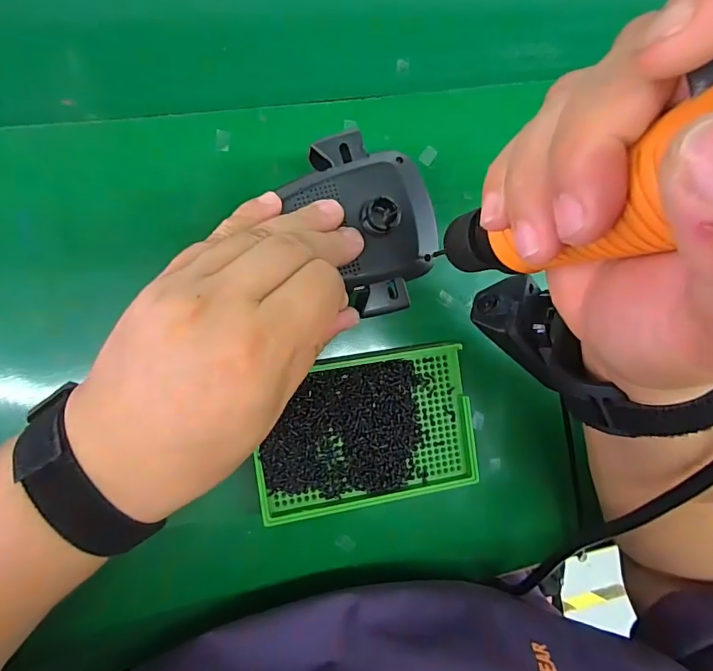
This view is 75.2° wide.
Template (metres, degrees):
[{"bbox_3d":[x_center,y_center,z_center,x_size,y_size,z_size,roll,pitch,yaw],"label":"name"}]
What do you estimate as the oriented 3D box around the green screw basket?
[{"bbox_3d":[0.006,0.060,0.295,0.135,0.026,0.090,-8,93,-8],"label":"green screw basket"}]

